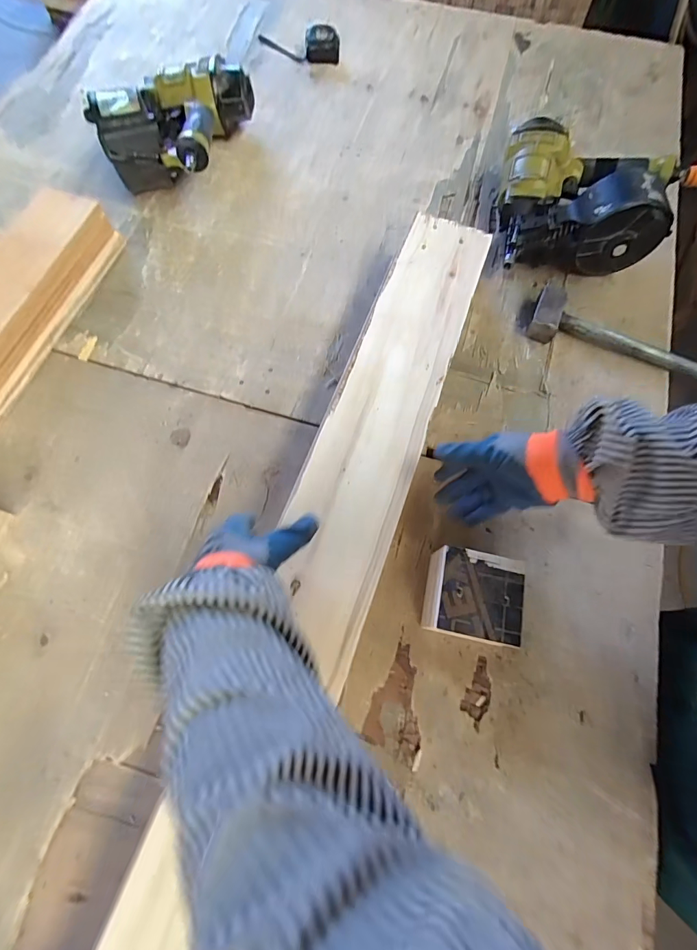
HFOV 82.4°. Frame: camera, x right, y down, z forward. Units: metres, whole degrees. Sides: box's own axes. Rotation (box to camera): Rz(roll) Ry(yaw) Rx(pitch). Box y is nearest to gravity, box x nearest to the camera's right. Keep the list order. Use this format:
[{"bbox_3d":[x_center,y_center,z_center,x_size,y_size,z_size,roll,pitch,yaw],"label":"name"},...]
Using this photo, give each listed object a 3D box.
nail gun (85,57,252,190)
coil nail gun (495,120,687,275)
[{"bbox_3d":[-0.284,-0.593,0.673,0.171,0.124,0.269,15,72,3],"label":"nail gun"},{"bbox_3d":[0.376,-0.449,0.642,0.249,0.129,0.241,7,71,1],"label":"coil nail gun"}]

